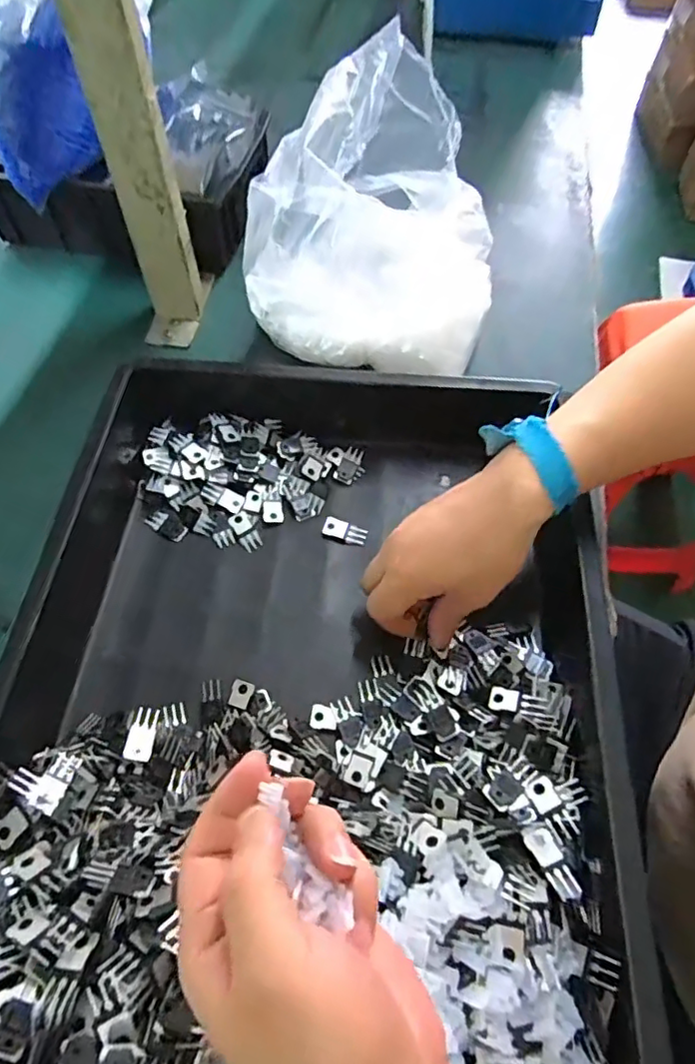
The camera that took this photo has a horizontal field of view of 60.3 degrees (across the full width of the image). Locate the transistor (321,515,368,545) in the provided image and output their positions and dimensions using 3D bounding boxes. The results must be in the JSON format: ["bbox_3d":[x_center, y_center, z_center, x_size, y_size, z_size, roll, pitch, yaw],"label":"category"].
[{"bbox_3d":[-0.002,-0.002,0.477,0.034,0.006,0.019,17,60,10],"label":"transistor"}]

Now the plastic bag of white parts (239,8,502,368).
[{"bbox_3d":[0.016,-0.258,0.515,0.210,0.210,0.178,-8,59,-5],"label":"plastic bag of white parts"}]

